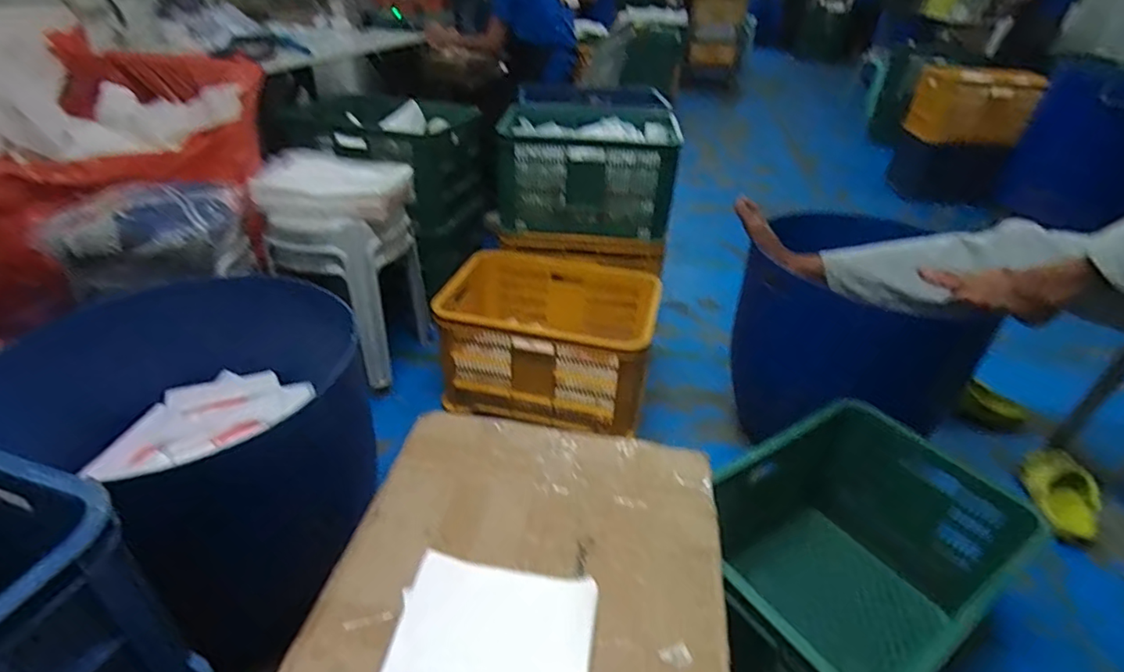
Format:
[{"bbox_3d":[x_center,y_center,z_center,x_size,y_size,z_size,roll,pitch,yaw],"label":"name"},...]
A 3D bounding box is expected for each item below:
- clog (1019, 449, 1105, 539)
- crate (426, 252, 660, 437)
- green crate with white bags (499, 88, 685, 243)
[{"bbox_3d":[1.104,0.338,1.234,0.128,0.093,0.216,18,38,22],"label":"clog"},{"bbox_3d":[-0.020,-0.025,1.504,0.511,0.255,0.461,8,35,8],"label":"crate"},{"bbox_3d":[0.075,-0.556,1.769,0.513,0.299,0.485,1,34,-1],"label":"green crate with white bags"}]

